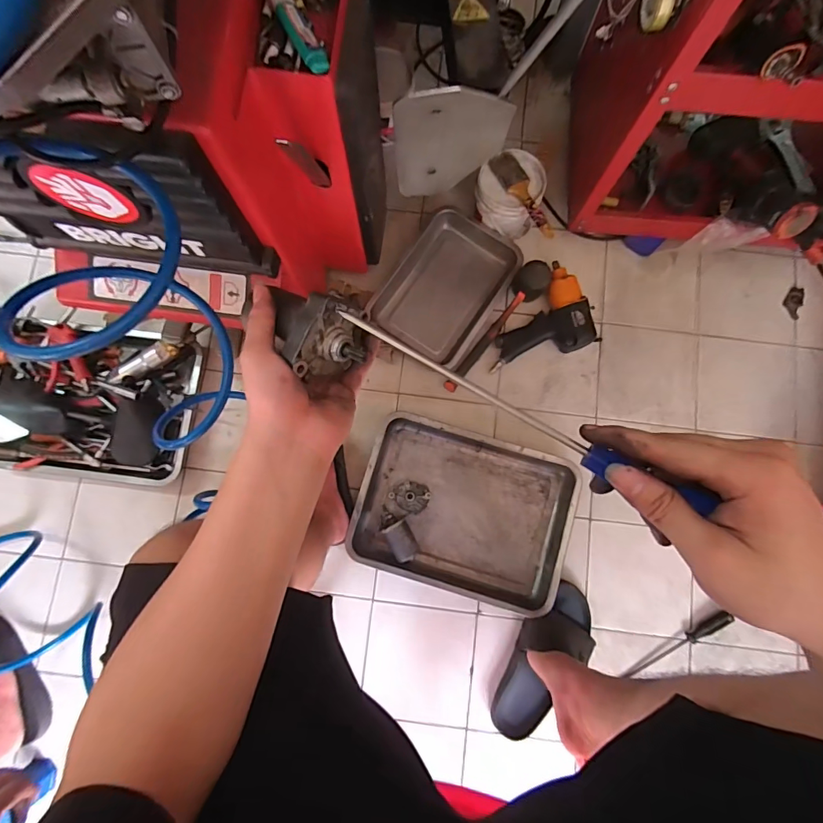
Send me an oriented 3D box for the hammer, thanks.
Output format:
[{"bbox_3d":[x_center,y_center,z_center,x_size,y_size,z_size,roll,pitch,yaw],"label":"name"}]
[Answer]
[{"bbox_3d":[0.167,-0.157,0.860,0.064,0.092,0.290,35,83,4],"label":"hammer"}]

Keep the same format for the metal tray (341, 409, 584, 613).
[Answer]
[{"bbox_3d":[0.096,0.189,0.829,0.385,0.048,0.294,16,82,2],"label":"metal tray"}]

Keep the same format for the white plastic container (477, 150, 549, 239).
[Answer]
[{"bbox_3d":[0.192,-0.422,0.878,0.120,0.135,0.126,0,82,0],"label":"white plastic container"}]

